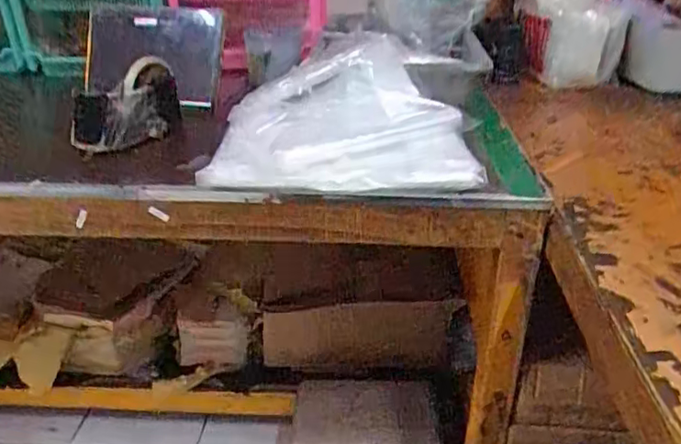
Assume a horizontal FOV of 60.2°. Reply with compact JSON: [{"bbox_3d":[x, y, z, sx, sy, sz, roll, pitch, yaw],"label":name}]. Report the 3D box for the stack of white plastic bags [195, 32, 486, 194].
[{"bbox_3d":[-0.010,-0.150,0.778,0.319,0.118,0.325,0,27,1],"label":"stack of white plastic bags"}]

